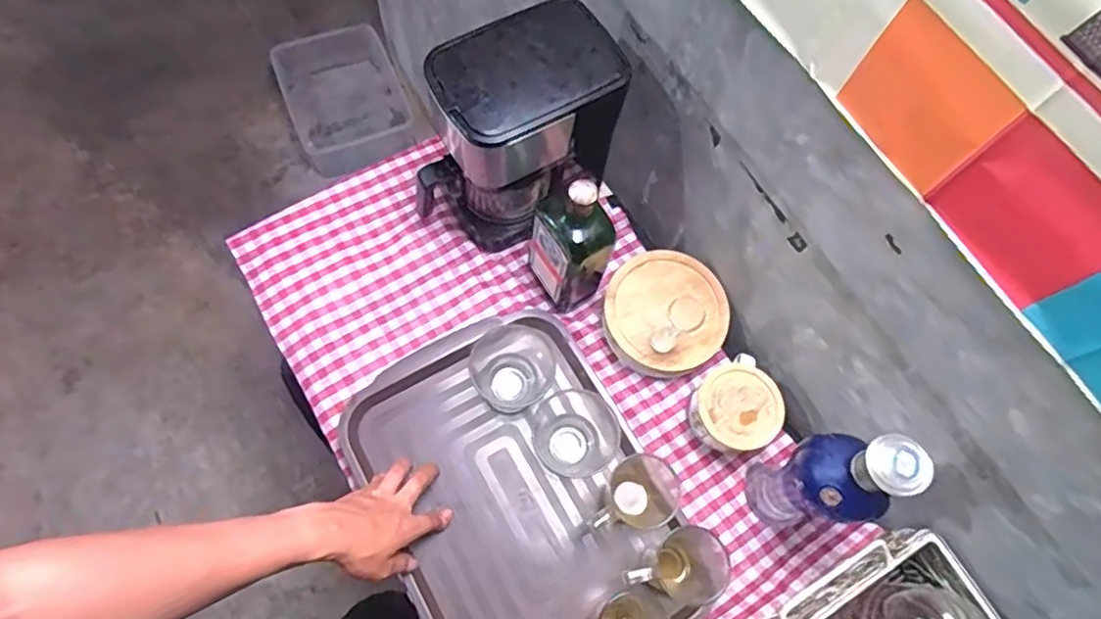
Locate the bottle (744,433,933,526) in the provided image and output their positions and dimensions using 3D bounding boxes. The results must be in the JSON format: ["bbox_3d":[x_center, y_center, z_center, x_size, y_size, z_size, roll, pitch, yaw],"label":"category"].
[{"bbox_3d":[0.278,0.175,0.637,0.076,0.270,0.079,-4,69,-7],"label":"bottle"}]

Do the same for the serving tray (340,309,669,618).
[{"bbox_3d":[-0.037,0.215,0.723,0.298,0.046,0.413,-29,75,-12],"label":"serving tray"}]

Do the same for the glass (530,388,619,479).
[{"bbox_3d":[0.028,0.142,0.721,0.086,0.091,0.102,-22,72,-13],"label":"glass"}]

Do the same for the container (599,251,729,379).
[{"bbox_3d":[0.145,0.005,0.795,0.146,0.059,0.147,2,68,-5],"label":"container"}]

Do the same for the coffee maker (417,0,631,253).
[{"bbox_3d":[-0.042,-0.199,0.747,0.199,0.260,0.135,-33,75,-17],"label":"coffee maker"}]

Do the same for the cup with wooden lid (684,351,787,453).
[{"bbox_3d":[0.218,0.119,0.747,0.101,0.064,0.099,2,68,-5],"label":"cup with wooden lid"}]

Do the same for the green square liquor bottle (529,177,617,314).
[{"bbox_3d":[0.022,-0.079,0.734,0.065,0.215,0.088,-29,74,-16],"label":"green square liquor bottle"}]

